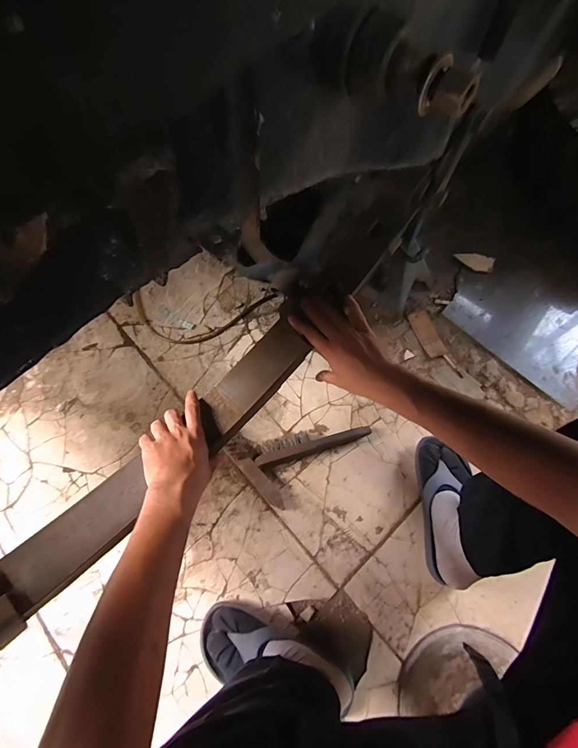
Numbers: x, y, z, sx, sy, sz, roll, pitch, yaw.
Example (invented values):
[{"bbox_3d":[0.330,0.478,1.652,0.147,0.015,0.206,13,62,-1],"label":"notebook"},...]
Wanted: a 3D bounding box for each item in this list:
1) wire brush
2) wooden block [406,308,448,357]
[{"bbox_3d":[0.047,0.134,0.700,0.229,0.031,0.042,-15,66,-8],"label":"wire brush"},{"bbox_3d":[0.327,-0.099,0.832,0.050,0.009,0.132,-12,65,-7],"label":"wooden block"}]

